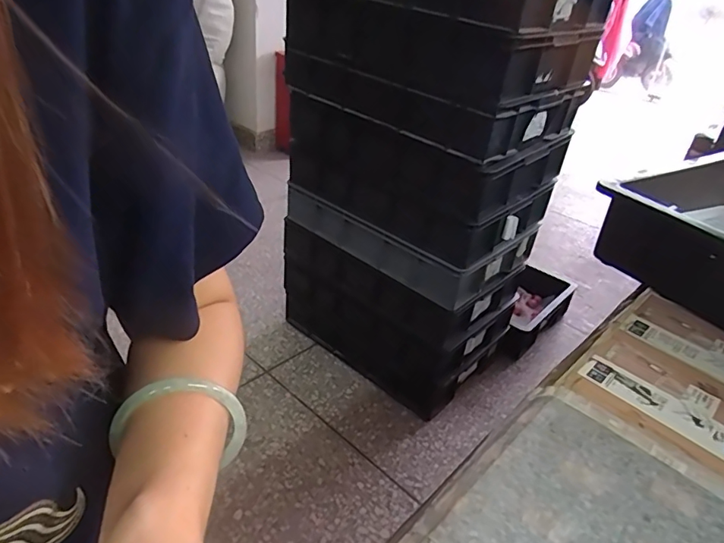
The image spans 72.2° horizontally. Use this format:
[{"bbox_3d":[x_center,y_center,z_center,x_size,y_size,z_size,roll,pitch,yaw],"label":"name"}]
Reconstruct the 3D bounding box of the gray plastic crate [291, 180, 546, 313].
[{"bbox_3d":[0.149,-0.129,1.378,0.557,0.120,0.410,30,39,34],"label":"gray plastic crate"}]

